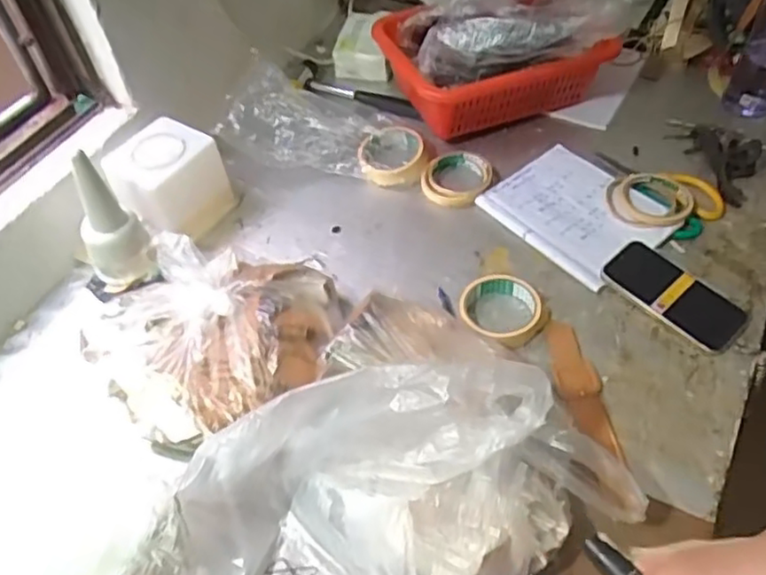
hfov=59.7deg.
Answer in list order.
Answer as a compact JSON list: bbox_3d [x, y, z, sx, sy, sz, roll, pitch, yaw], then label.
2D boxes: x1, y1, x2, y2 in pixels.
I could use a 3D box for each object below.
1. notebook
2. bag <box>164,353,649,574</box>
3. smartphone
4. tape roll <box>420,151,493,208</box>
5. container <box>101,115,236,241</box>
[{"bbox_3d":[0.254,-0.103,0.868,0.167,0.016,0.203,-34,57,-20],"label":"notebook"},{"bbox_3d":[0.012,0.212,0.556,0.381,0.140,0.251,-6,52,0],"label":"bag"},{"bbox_3d":[0.337,0.005,0.772,0.081,0.015,0.155,-37,58,-22],"label":"smartphone"},{"bbox_3d":[0.101,-0.150,0.914,0.091,0.021,0.085,-2,52,3],"label":"tape roll"},{"bbox_3d":[-0.279,-0.133,0.874,0.103,0.116,0.124,20,56,20],"label":"container"}]

